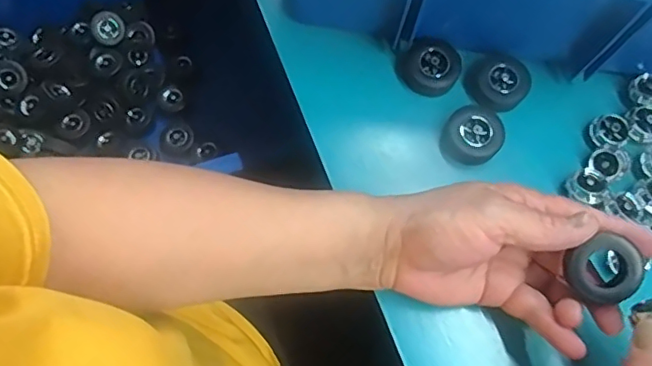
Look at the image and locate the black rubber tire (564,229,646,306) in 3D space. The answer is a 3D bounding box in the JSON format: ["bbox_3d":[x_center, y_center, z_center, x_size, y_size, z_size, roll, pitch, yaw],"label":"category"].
[{"bbox_3d":[0.150,0.047,0.303,0.033,0.015,0.034,-38,87,10],"label":"black rubber tire"}]

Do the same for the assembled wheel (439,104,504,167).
[{"bbox_3d":[0.098,-0.032,0.374,0.040,0.016,0.036,-41,78,-10],"label":"assembled wheel"}]

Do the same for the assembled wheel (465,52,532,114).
[{"bbox_3d":[0.117,-0.068,0.382,0.036,0.014,0.038,-38,77,-10],"label":"assembled wheel"}]

